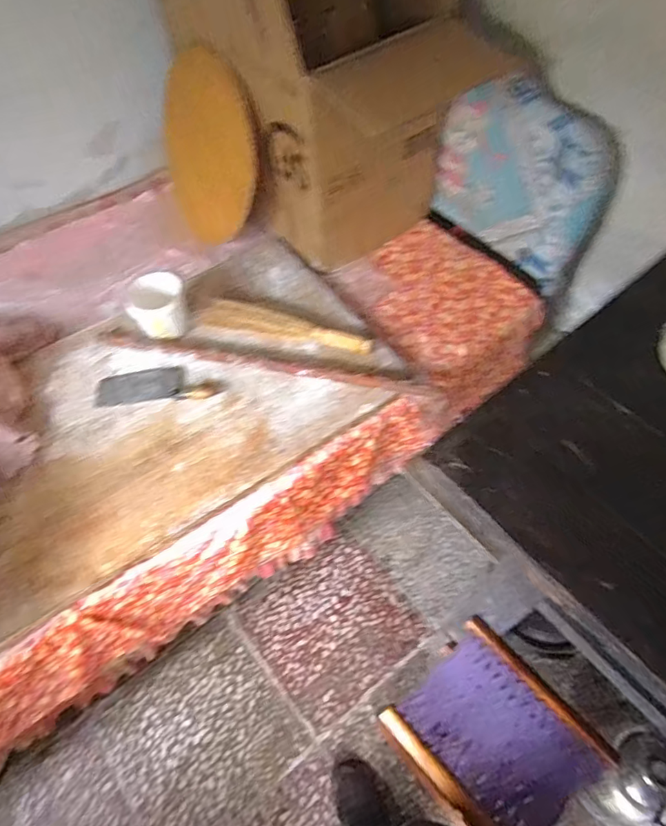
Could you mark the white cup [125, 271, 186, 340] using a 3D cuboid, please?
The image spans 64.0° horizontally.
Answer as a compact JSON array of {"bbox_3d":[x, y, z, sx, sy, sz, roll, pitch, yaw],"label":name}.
[{"bbox_3d":[-0.418,-0.261,1.301,0.121,0.111,0.126,-1,56,2],"label":"white cup"}]

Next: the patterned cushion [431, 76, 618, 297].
[{"bbox_3d":[0.473,-0.595,1.357,0.094,0.428,0.441,-37,62,-20],"label":"patterned cushion"}]

